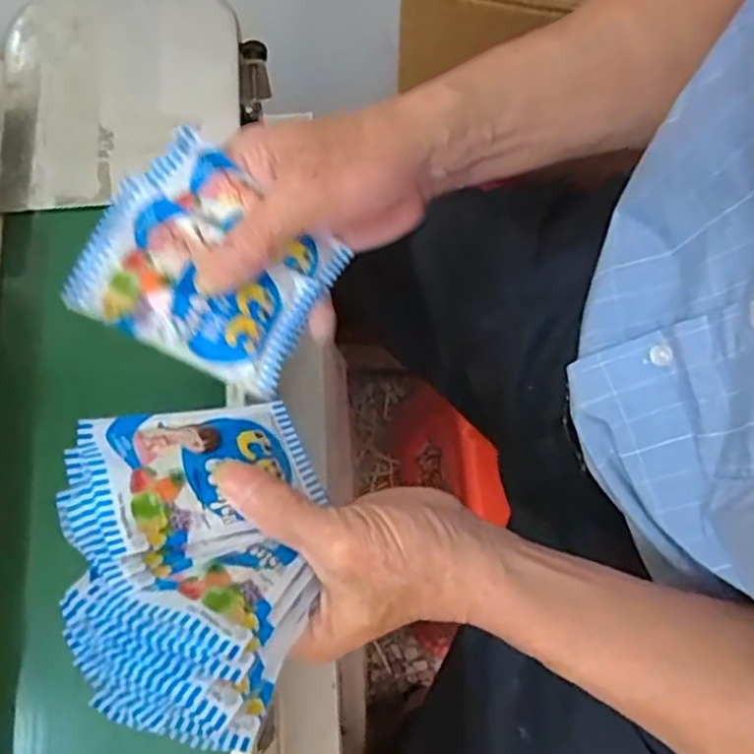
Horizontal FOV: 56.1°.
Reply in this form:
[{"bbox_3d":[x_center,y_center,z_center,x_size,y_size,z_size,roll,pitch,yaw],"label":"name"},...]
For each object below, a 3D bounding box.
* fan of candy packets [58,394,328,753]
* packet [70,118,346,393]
[{"bbox_3d":[-0.080,0.072,0.306,0.098,0.076,0.138,4,74,1],"label":"fan of candy packets"},{"bbox_3d":[-0.077,-0.050,0.338,0.105,0.016,0.092,35,76,-28],"label":"packet"}]

